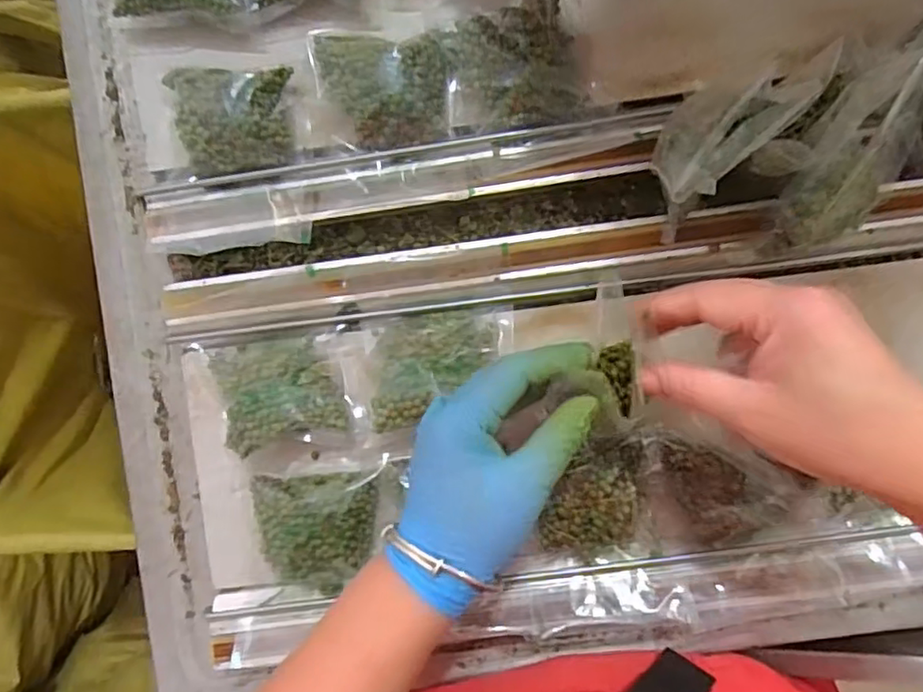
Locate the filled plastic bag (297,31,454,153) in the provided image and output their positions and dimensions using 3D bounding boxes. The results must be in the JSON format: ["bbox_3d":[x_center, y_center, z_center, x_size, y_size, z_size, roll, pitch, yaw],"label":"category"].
[{"bbox_3d":[-0.055,-0.163,0.402,0.097,0.015,0.072,3,91,1],"label":"filled plastic bag"}]

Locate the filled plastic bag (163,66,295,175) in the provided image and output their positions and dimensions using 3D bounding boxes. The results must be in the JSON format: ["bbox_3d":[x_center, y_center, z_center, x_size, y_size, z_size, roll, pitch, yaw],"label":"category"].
[{"bbox_3d":[-0.150,-0.147,0.405,0.077,0.019,0.068,-1,91,1],"label":"filled plastic bag"}]

